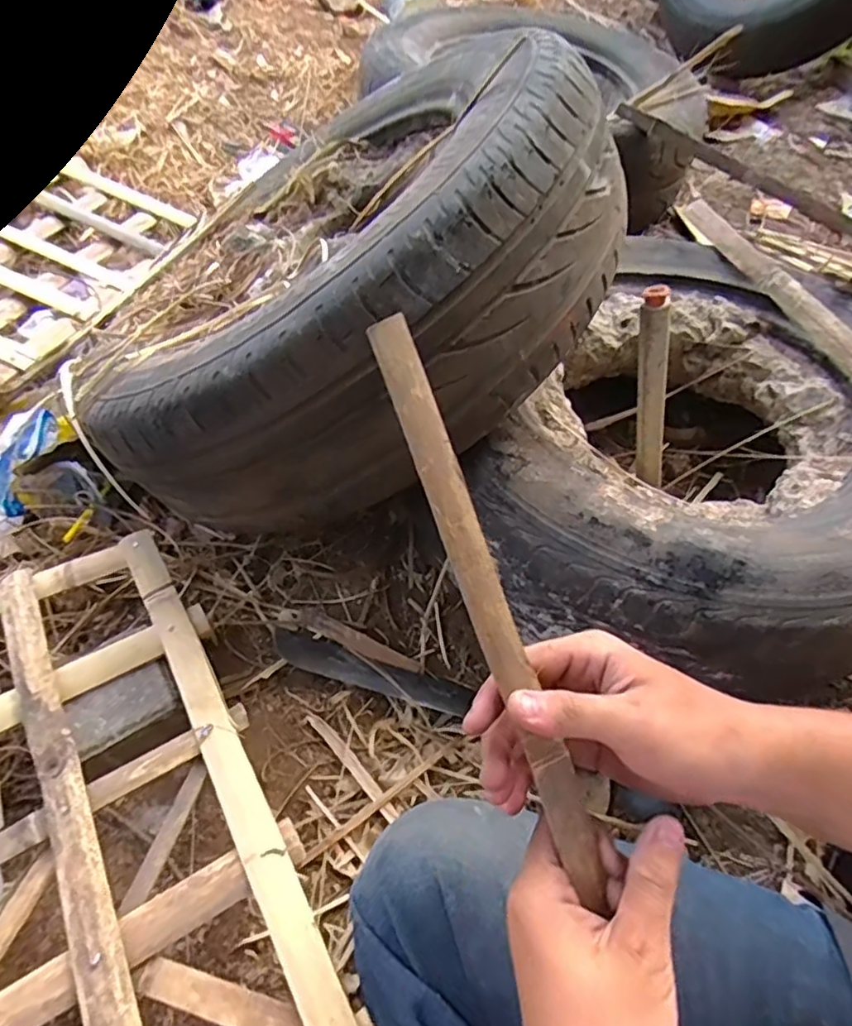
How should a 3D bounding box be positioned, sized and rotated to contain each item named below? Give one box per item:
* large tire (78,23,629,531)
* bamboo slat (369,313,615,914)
[{"bbox_3d":[-0.083,-0.214,0.615,0.529,0.185,0.454,-46,37,-8],"label":"large tire"},{"bbox_3d":[0.029,0.041,0.274,0.020,0.006,0.267,-21,91,-19],"label":"bamboo slat"}]

